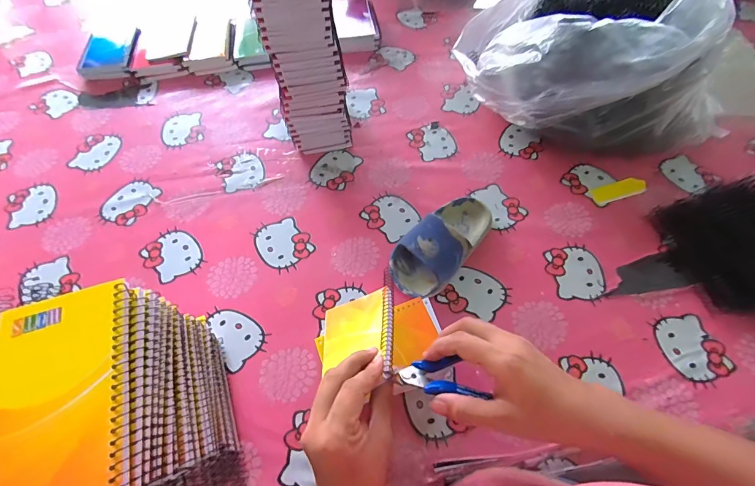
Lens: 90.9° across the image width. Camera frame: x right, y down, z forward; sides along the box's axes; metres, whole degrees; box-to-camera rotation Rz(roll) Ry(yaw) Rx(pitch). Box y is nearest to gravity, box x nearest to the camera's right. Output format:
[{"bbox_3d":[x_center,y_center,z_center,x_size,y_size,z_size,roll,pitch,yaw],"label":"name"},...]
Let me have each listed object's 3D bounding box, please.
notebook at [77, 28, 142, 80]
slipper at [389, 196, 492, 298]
[{"bbox_3d":[-0.540,-0.384,0.756,0.109,0.019,0.151,-9,60,-4],"label":"notebook"},{"bbox_3d":[0.090,-0.005,0.505,0.081,0.059,0.178,40,68,21],"label":"slipper"}]

